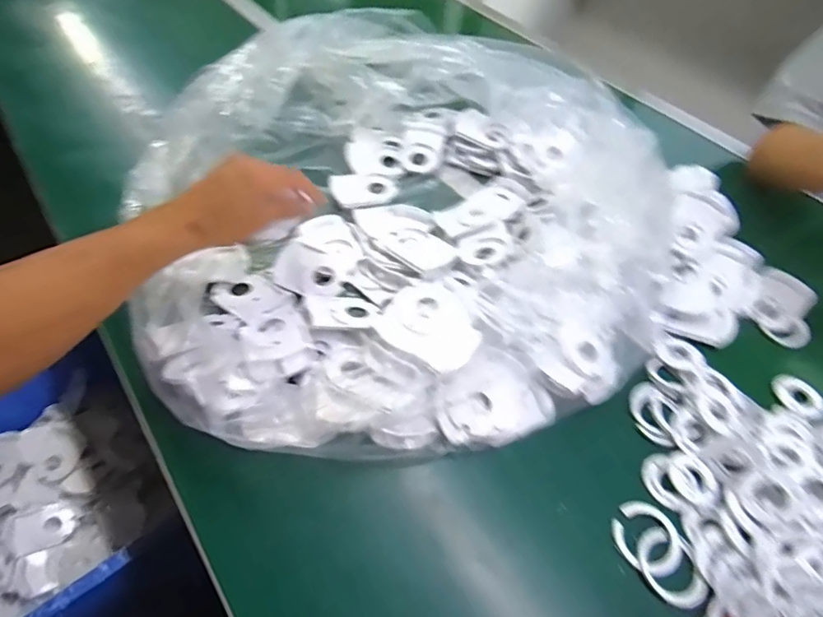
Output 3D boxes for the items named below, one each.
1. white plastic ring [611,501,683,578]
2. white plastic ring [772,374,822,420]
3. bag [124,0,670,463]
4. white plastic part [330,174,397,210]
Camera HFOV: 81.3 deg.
[{"bbox_3d":[0.191,0.185,0.387,0.050,0.004,0.054,3,51,-3],"label":"white plastic ring"},{"bbox_3d":[0.384,0.087,0.475,0.040,0.007,0.049,-6,52,-10],"label":"white plastic ring"},{"bbox_3d":[-0.011,-0.136,0.553,0.536,0.119,0.572,0,51,-5],"label":"bag"},{"bbox_3d":[-0.060,-0.154,0.620,0.082,0.012,0.058,-11,53,-14],"label":"white plastic part"}]

